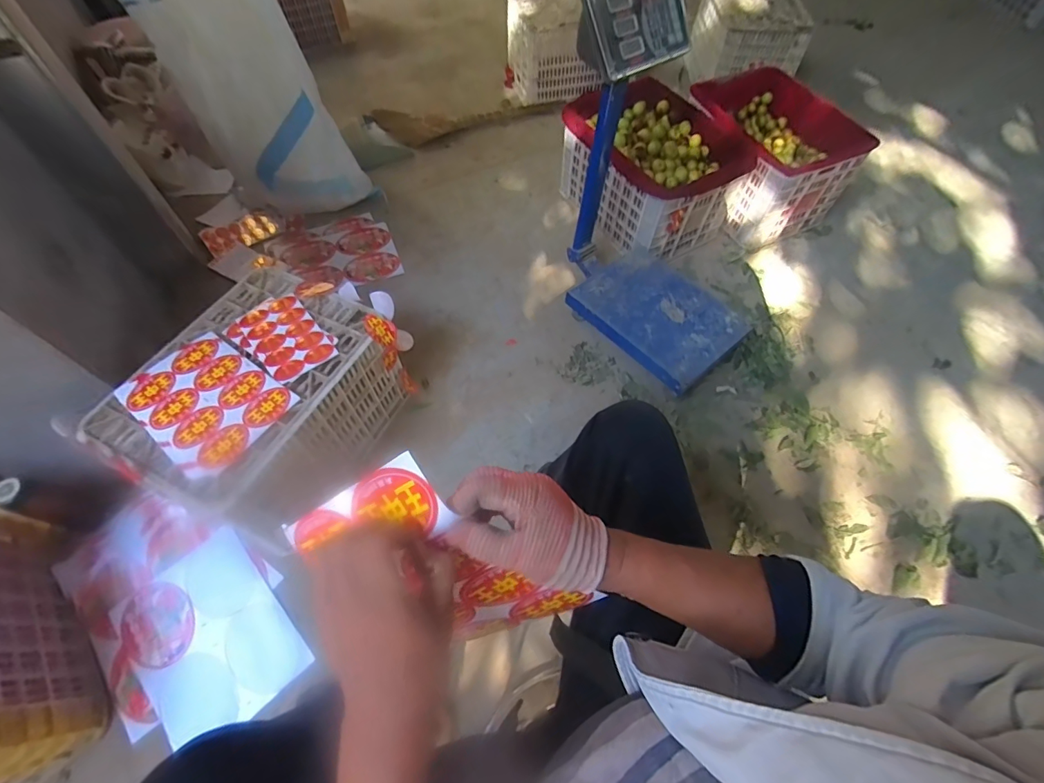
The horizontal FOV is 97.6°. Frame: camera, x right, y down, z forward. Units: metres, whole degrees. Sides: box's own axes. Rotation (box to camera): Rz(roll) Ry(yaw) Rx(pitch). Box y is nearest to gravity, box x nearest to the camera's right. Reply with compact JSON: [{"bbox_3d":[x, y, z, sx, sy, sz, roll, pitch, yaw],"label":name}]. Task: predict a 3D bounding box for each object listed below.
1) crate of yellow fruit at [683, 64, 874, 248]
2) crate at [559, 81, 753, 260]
[{"bbox_3d":[0.752,-0.743,1.459,0.389,0.301,0.445,-23,63,-15],"label":"crate of yellow fruit"},{"bbox_3d":[0.381,-0.685,1.418,0.365,0.271,0.494,-26,64,-17],"label":"crate"}]

